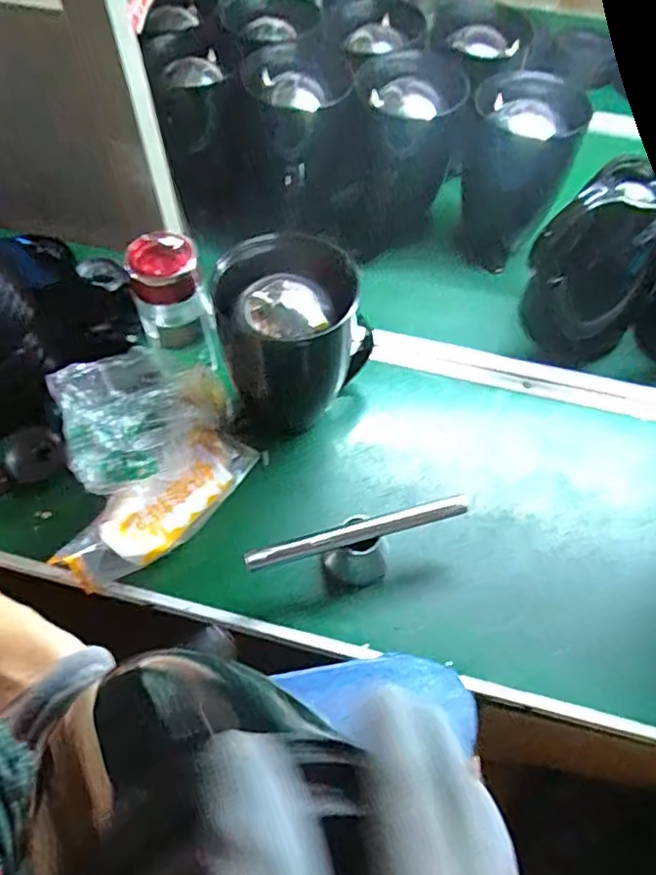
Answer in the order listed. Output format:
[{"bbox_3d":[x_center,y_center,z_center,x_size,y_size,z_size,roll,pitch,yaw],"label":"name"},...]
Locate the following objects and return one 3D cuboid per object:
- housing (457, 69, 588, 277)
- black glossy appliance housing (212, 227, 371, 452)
[{"bbox_3d":[0.241,-0.345,0.808,0.129,0.207,0.132,17,59,10],"label":"housing"},{"bbox_3d":[-0.032,-0.091,0.611,0.146,0.179,0.118,1,58,0],"label":"black glossy appliance housing"}]

